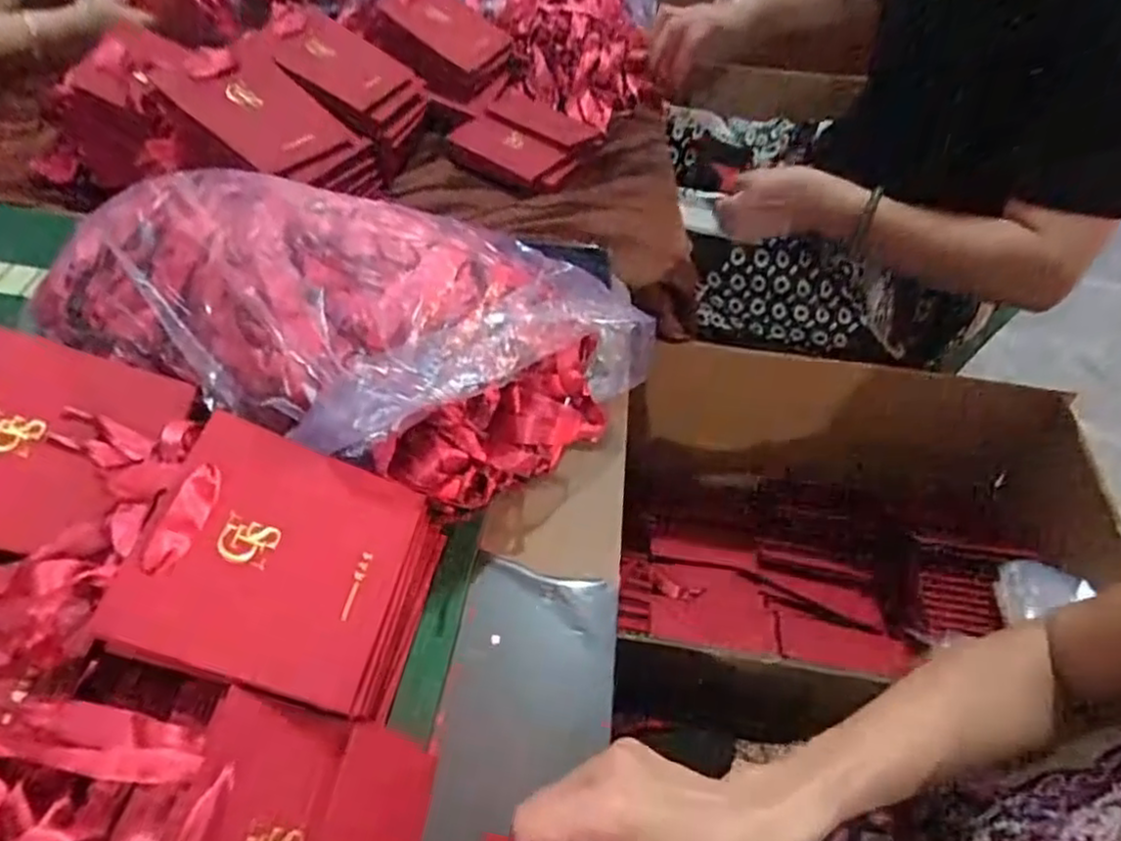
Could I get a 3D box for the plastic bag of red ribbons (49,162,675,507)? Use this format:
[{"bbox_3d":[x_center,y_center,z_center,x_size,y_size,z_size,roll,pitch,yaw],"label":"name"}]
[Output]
[{"bbox_3d":[-0.160,-0.073,0.569,0.401,0.161,0.241,22,52,14],"label":"plastic bag of red ribbons"}]

